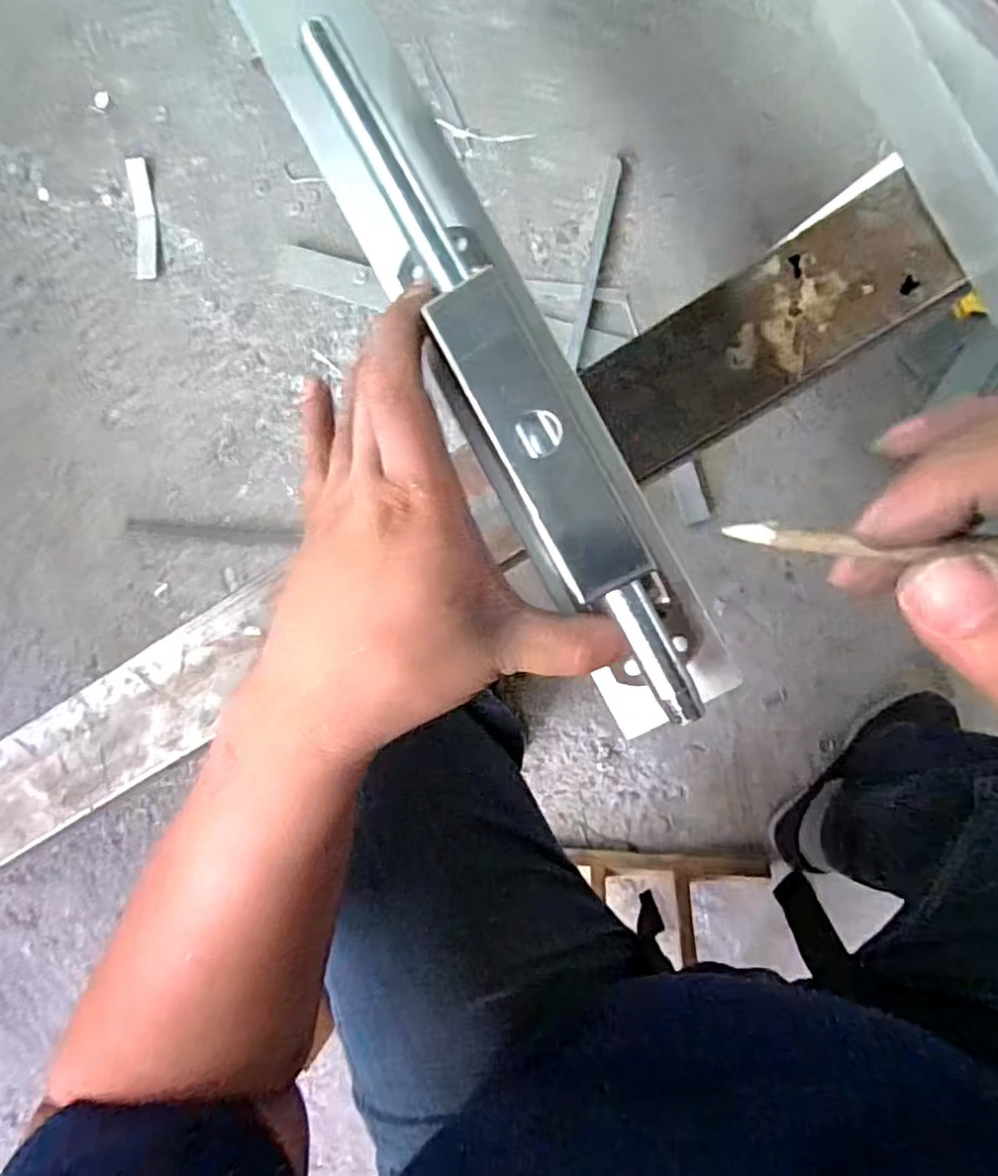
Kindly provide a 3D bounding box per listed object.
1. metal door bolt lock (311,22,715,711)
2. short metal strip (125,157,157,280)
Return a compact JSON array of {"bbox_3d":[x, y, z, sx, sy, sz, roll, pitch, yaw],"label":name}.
[{"bbox_3d":[0.003,-0.077,0.231,0.041,0.048,0.266,-29,88,7],"label":"metal door bolt lock"},{"bbox_3d":[-0.498,-0.517,0.894,0.031,0.010,0.170,-6,91,7],"label":"short metal strip"}]

